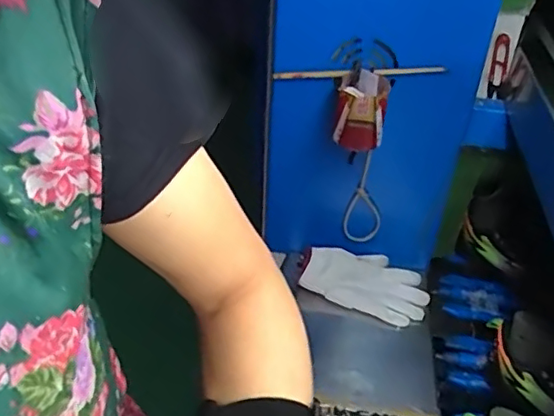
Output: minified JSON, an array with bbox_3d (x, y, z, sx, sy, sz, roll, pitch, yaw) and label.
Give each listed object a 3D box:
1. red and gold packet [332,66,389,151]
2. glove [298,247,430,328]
[{"bbox_3d":[0.114,-0.129,0.780,0.066,0.093,0.065,16,45,17],"label":"red and gold packet"},{"bbox_3d":[0.137,0.111,0.911,0.199,0.023,0.110,22,51,3],"label":"glove"}]

